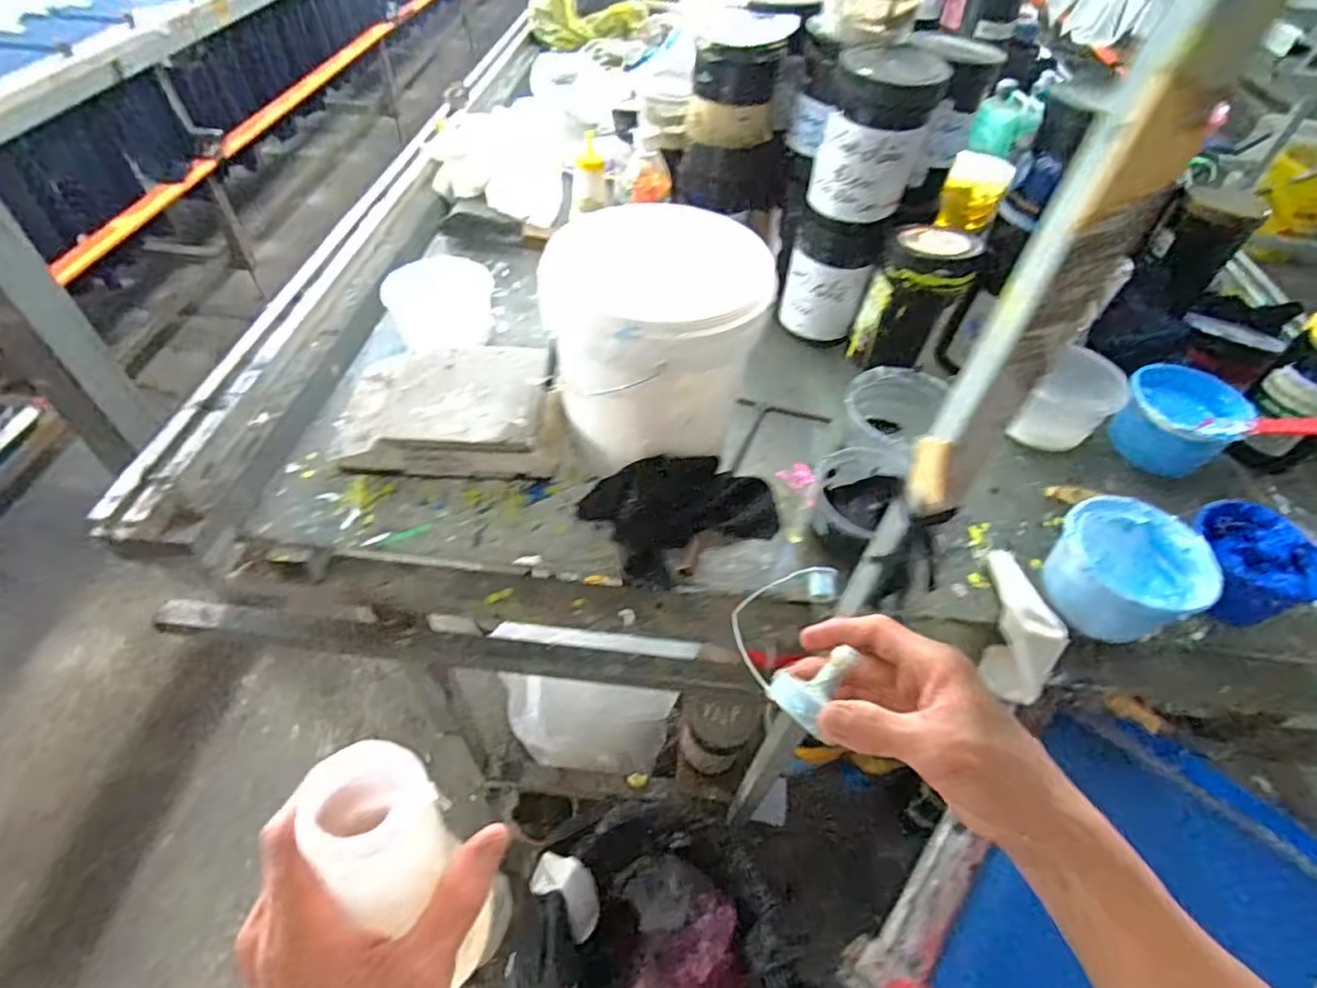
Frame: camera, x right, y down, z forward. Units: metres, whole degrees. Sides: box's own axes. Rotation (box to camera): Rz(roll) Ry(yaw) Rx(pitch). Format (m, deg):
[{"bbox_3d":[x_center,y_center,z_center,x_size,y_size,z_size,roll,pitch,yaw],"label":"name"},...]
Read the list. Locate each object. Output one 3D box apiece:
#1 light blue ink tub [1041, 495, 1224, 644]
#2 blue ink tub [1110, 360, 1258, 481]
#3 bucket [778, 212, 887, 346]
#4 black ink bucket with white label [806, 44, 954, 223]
[{"bbox_3d":[0.441,0.083,0.628,0.119,0.112,0.122,2,50,-3],"label":"light blue ink tub"},{"bbox_3d":[0.613,-0.090,0.765,0.127,0.075,0.117,2,50,-3],"label":"blue ink tub"},{"bbox_3d":[0.230,-0.301,0.864,0.109,0.155,0.115,13,50,6],"label":"bucket"},{"bbox_3d":[0.247,-0.408,0.731,0.115,0.153,0.118,2,50,-3],"label":"black ink bucket with white label"}]

